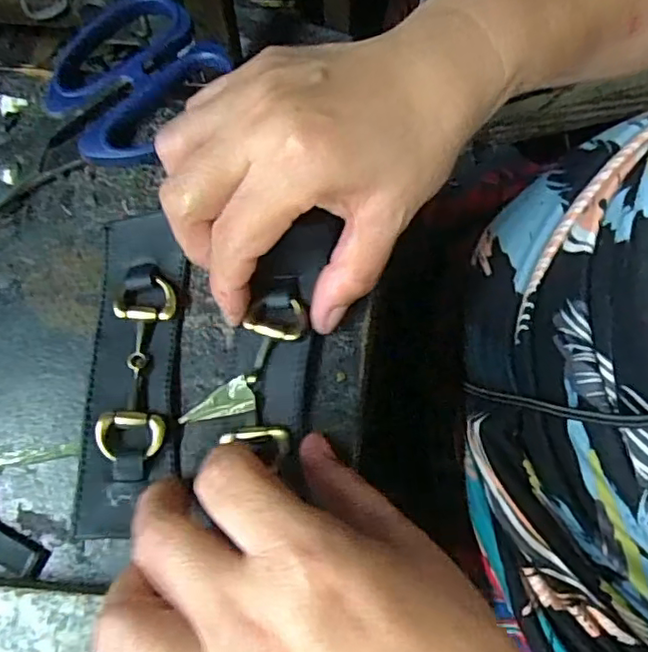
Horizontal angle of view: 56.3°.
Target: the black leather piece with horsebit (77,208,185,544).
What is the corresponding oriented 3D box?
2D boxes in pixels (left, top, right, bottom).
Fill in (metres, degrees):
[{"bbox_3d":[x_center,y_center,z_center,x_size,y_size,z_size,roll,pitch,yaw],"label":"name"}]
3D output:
[{"bbox_3d":[-0.079,0.017,0.247,0.035,0.013,0.128,-1,73,1],"label":"black leather piece with horsebit"}]

